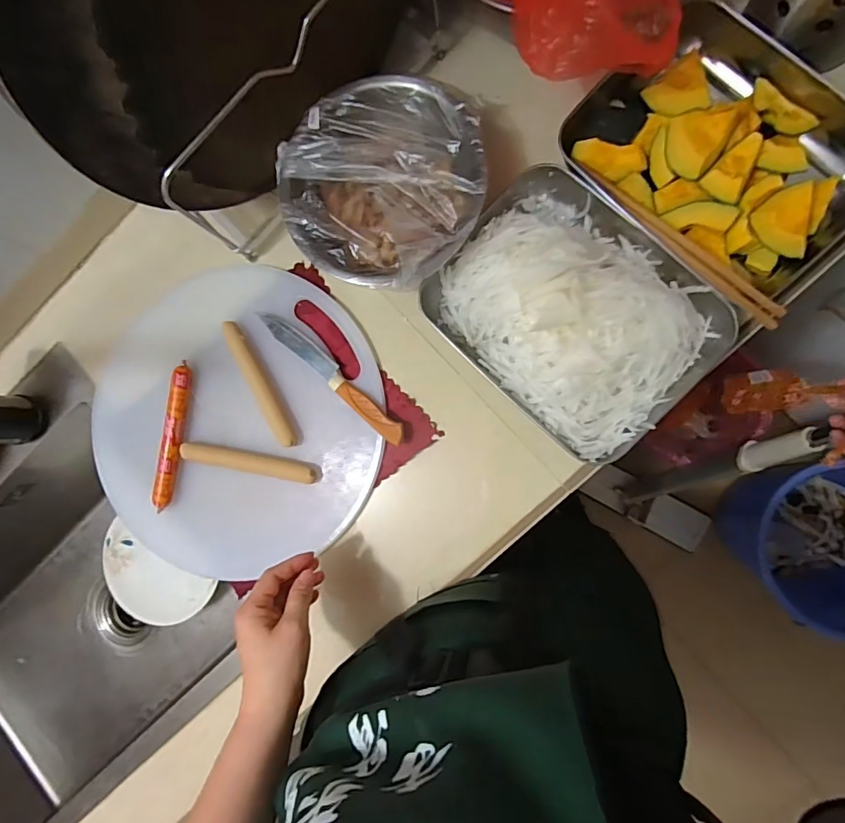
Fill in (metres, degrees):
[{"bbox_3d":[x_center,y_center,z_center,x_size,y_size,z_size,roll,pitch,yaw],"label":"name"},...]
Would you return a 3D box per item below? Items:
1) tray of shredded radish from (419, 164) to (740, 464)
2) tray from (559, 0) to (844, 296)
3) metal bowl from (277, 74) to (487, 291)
[{"bbox_3d":[0.142,-0.096,0.460,0.199,0.064,0.255,-45,82,5],"label":"tray of shredded radish"},{"bbox_3d":[0.291,-0.248,0.459,0.270,0.050,0.200,40,94,8],"label":"tray"},{"bbox_3d":[-0.037,-0.216,0.484,0.194,0.084,0.185,0,88,9],"label":"metal bowl"}]

